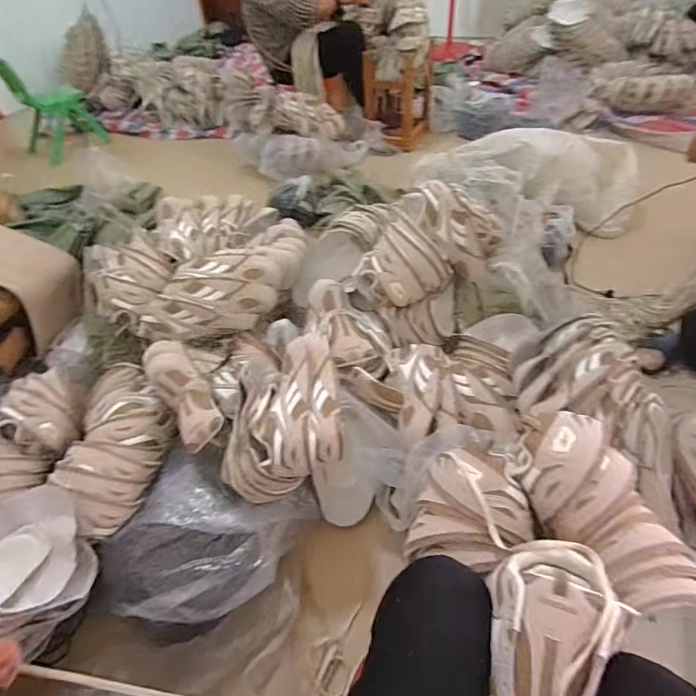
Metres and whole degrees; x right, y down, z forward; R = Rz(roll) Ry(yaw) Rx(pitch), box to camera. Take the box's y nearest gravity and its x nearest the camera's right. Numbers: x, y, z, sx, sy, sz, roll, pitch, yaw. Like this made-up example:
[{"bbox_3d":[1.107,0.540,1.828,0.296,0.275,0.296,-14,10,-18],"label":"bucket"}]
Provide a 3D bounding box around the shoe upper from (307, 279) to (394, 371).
[{"bbox_3d":[-0.009,-0.048,0.934,0.131,0.074,0.237,-28,51,-18],"label":"shoe upper"}]

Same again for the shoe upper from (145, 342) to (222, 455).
[{"bbox_3d":[-0.316,0.081,0.822,0.083,0.067,0.242,-31,51,-20],"label":"shoe upper"}]

